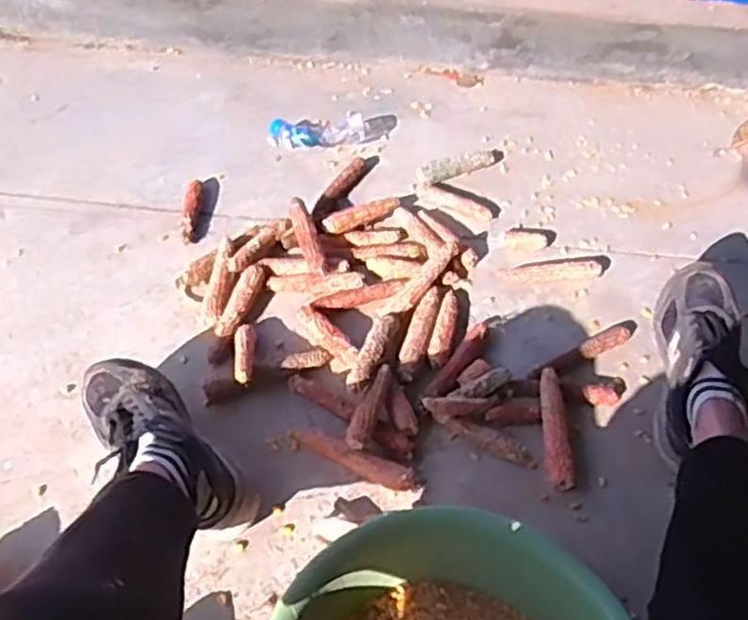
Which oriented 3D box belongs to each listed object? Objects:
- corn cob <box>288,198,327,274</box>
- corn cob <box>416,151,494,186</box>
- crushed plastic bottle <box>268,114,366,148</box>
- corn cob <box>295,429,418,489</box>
[{"bbox_3d":[-0.105,-0.119,1.149,0.030,0.022,0.159,-10,48,-12],"label":"corn cob"},{"bbox_3d":[0.147,-0.260,1.341,0.159,0.035,0.036,-24,52,-23],"label":"corn cob"},{"bbox_3d":[-0.103,-0.326,1.381,0.181,0.039,0.072,0,47,-3],"label":"crushed plastic bottle"},{"bbox_3d":[-0.025,0.184,0.911,0.159,0.029,0.031,19,49,14],"label":"corn cob"}]

